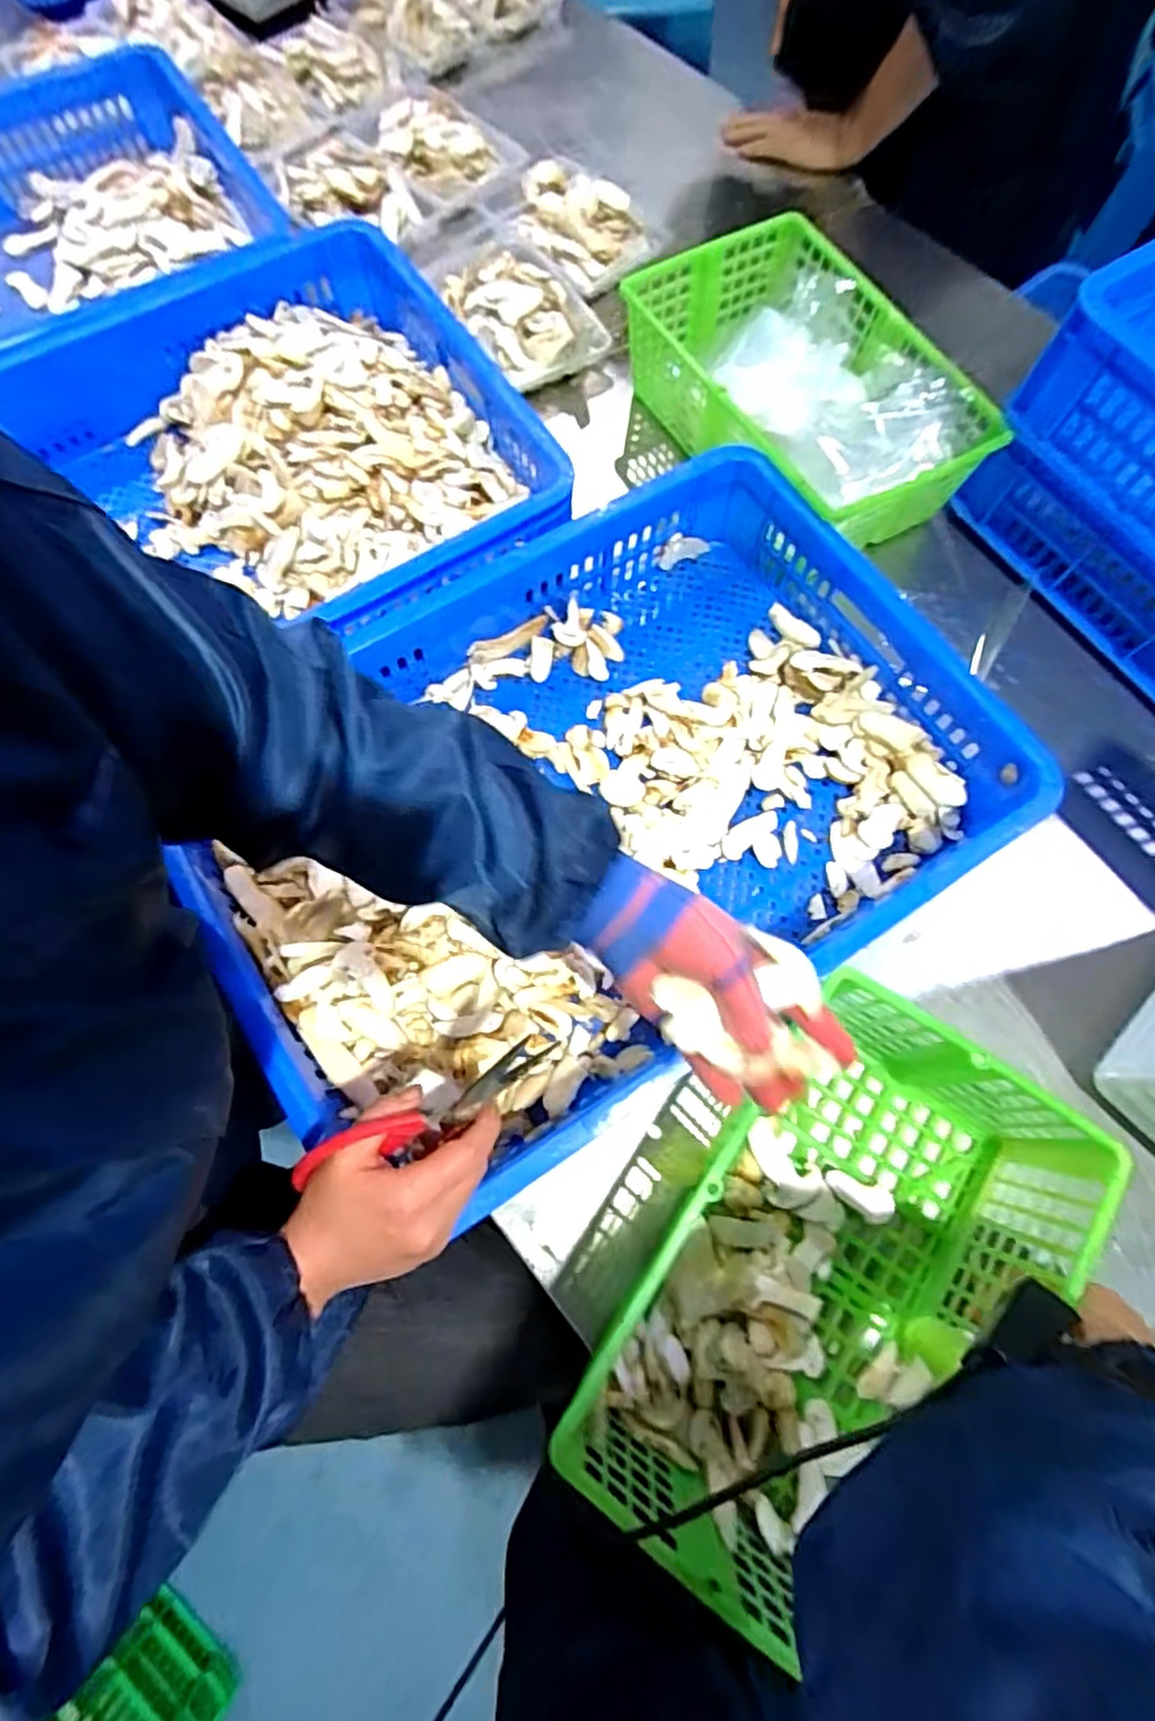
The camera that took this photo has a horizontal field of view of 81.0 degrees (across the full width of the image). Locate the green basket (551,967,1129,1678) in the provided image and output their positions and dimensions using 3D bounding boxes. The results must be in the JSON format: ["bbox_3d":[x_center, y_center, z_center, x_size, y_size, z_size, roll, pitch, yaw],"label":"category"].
[{"bbox_3d":[0.166,0.268,0.443,0.207,0.104,0.333,36,77,10],"label":"green basket"}]

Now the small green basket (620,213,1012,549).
[{"bbox_3d":[0.215,-0.449,0.664,0.203,0.105,0.333,-28,75,-8],"label":"small green basket"}]

